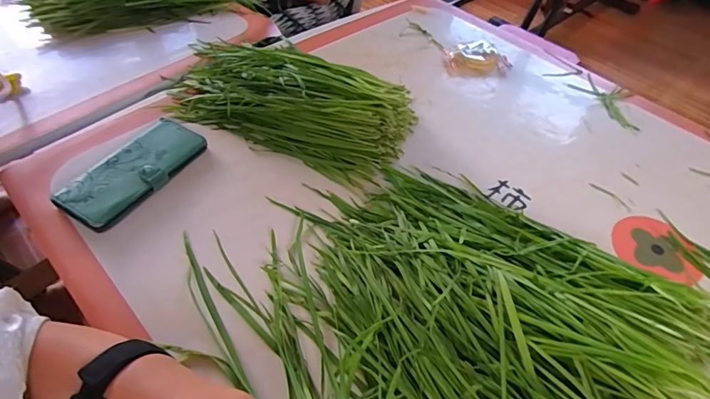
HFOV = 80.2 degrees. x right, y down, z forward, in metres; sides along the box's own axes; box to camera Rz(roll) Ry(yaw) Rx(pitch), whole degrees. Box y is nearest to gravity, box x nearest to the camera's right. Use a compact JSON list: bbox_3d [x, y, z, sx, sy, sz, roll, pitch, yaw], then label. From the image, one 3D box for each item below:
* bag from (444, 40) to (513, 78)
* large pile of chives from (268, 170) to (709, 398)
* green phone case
[{"bbox_3d":[0.207,-0.240,0.709,0.113,0.028,0.060,-9,52,-12],"label":"bag"},{"bbox_3d":[0.106,0.088,0.383,0.263,0.080,0.368,-34,60,-28],"label":"large pile of chives"},{"bbox_3d":[-0.254,-0.033,0.491,0.078,0.020,0.161,27,53,17],"label":"green phone case"}]

